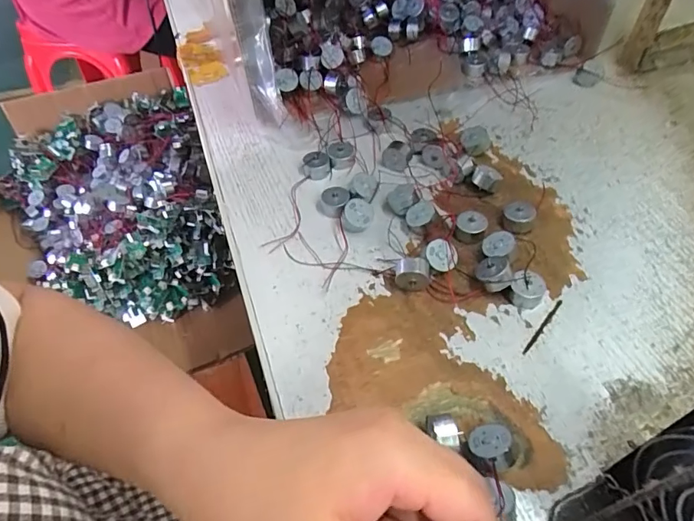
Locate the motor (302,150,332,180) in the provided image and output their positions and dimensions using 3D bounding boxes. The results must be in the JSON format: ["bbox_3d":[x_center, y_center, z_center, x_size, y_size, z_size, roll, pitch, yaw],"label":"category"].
[{"bbox_3d":[-0.026,-0.084,0.411,0.024,0.016,0.019,-5,51,-1],"label":"motor"}]

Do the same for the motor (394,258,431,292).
[{"bbox_3d":[0.046,0.009,0.327,0.024,0.027,0.013,3,52,5],"label":"motor"}]

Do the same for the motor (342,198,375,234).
[{"bbox_3d":[0.008,-0.036,0.369,0.024,0.011,0.024,9,76,-1],"label":"motor"}]

